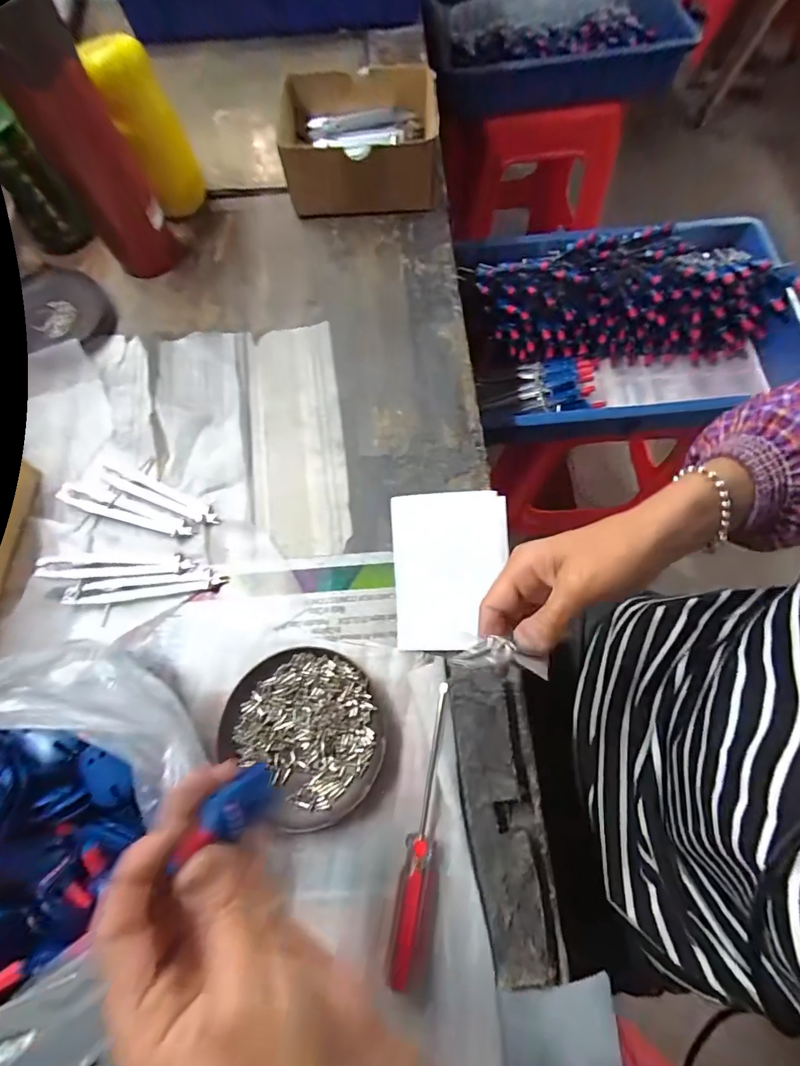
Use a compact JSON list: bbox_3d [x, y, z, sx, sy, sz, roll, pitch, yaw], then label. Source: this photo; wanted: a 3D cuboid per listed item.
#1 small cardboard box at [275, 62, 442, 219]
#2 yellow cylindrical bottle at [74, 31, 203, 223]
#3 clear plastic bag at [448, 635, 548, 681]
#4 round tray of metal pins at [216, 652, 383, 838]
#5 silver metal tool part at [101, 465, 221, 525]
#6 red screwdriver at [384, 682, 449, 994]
[{"bbox_3d":[-0.046,-0.413,0.474,0.160,0.088,0.129,-2,72,0],"label":"small cardboard box"},{"bbox_3d":[-0.235,-0.380,0.427,0.056,0.137,0.050,-25,73,-7],"label":"yellow cylindrical bottle"},{"bbox_3d":[0.057,0.070,0.254,0.056,0.022,0.020,5,72,2],"label":"clear plastic bag"},{"bbox_3d":[-0.066,0.143,0.325,0.106,0.019,0.115,0,72,0],"label":"round tray of metal pins"},{"bbox_3d":[-0.213,-0.034,0.394,0.113,0.006,0.019,21,73,7],"label":"silver metal tool part"},{"bbox_3d":[0.020,0.198,0.303,0.025,0.019,0.179,11,72,4],"label":"red screwdriver"}]

